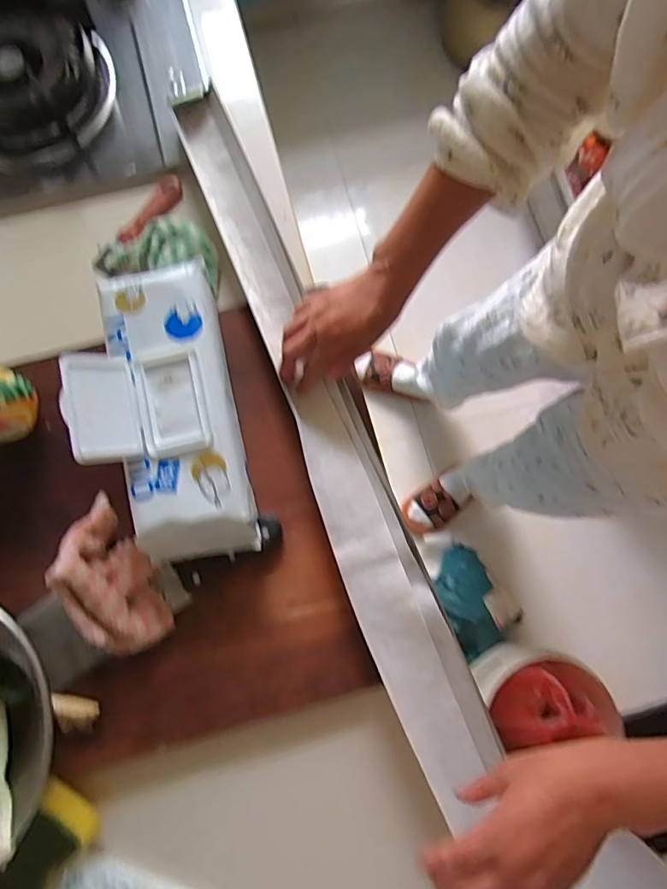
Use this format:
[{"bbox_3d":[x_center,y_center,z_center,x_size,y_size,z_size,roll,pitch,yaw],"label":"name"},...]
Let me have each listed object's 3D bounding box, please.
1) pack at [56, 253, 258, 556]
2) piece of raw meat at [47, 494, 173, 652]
[{"bbox_3d":[-0.167,-0.042,0.474,0.135,0.071,0.302,-13,79,-3],"label":"pack"},{"bbox_3d":[-0.221,0.127,0.483,0.072,0.058,0.151,-24,80,-5],"label":"piece of raw meat"}]

